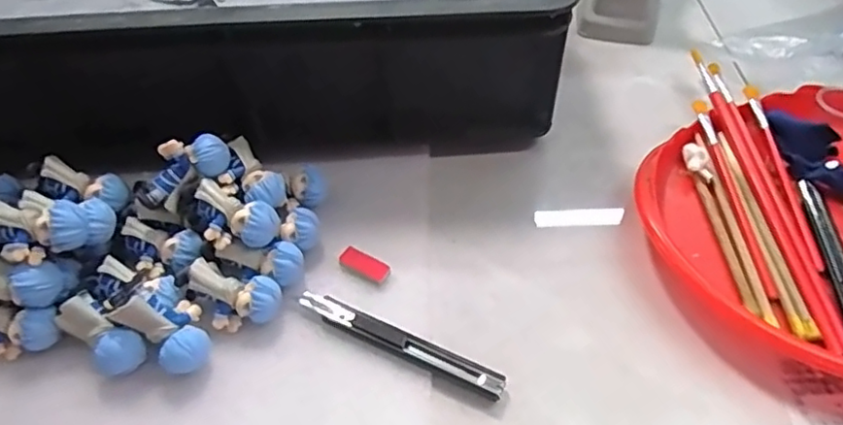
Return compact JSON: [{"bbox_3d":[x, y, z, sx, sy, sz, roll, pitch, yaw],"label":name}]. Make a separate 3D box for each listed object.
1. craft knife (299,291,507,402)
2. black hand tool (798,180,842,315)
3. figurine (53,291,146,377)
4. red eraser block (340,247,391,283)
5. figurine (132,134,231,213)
[{"bbox_3d":[-0.014,0.076,0.361,0.133,0.009,0.016,21,58,16],"label":"craft knife"},{"bbox_3d":[0.265,0.031,0.387,0.016,0.011,0.133,5,51,6],"label":"black hand tool"},{"bbox_3d":[-0.190,0.073,0.357,0.052,0.028,0.026,28,57,23],"label":"figurine"},{"bbox_3d":[-0.038,0.035,0.401,0.035,0.004,0.014,26,56,21],"label":"red eraser block"},{"bbox_3d":[-0.155,-0.027,0.389,0.063,0.029,0.026,-38,61,-5],"label":"figurine"}]

